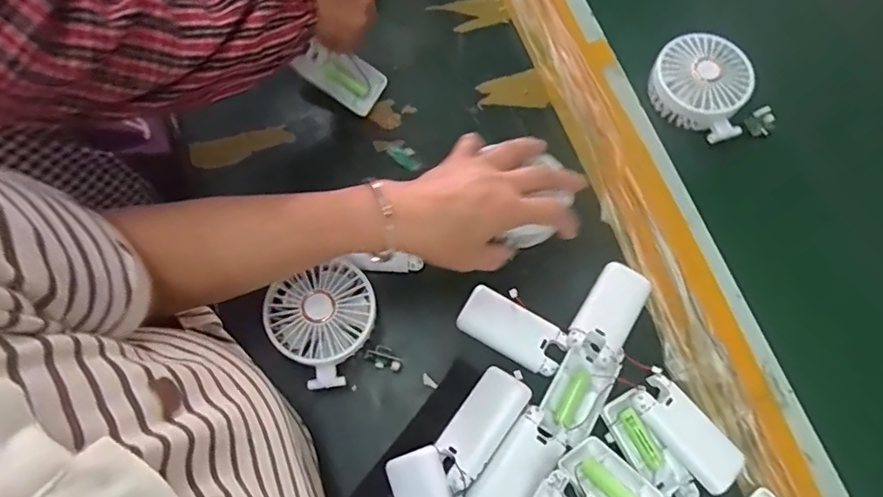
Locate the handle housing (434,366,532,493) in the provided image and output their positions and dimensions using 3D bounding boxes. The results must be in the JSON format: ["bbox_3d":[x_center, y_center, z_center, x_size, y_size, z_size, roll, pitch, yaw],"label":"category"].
[{"bbox_3d":[0.030,0.140,0.418,0.040,0.025,0.092,36,75,13],"label":"handle housing"}]

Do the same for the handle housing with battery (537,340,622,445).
[{"bbox_3d":[0.113,0.116,0.431,0.043,0.019,0.078,31,74,12],"label":"handle housing with battery"}]

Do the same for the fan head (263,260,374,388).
[{"bbox_3d":[-0.092,0.060,0.437,0.087,0.044,0.090,-40,74,-12],"label":"fan head"}]

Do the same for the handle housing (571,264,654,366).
[{"bbox_3d":[0.146,0.052,0.449,0.047,0.014,0.084,30,73,11],"label":"handle housing"}]

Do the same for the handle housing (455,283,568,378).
[{"bbox_3d":[0.061,0.071,0.456,0.091,0.010,0.045,29,73,11],"label":"handle housing"}]

